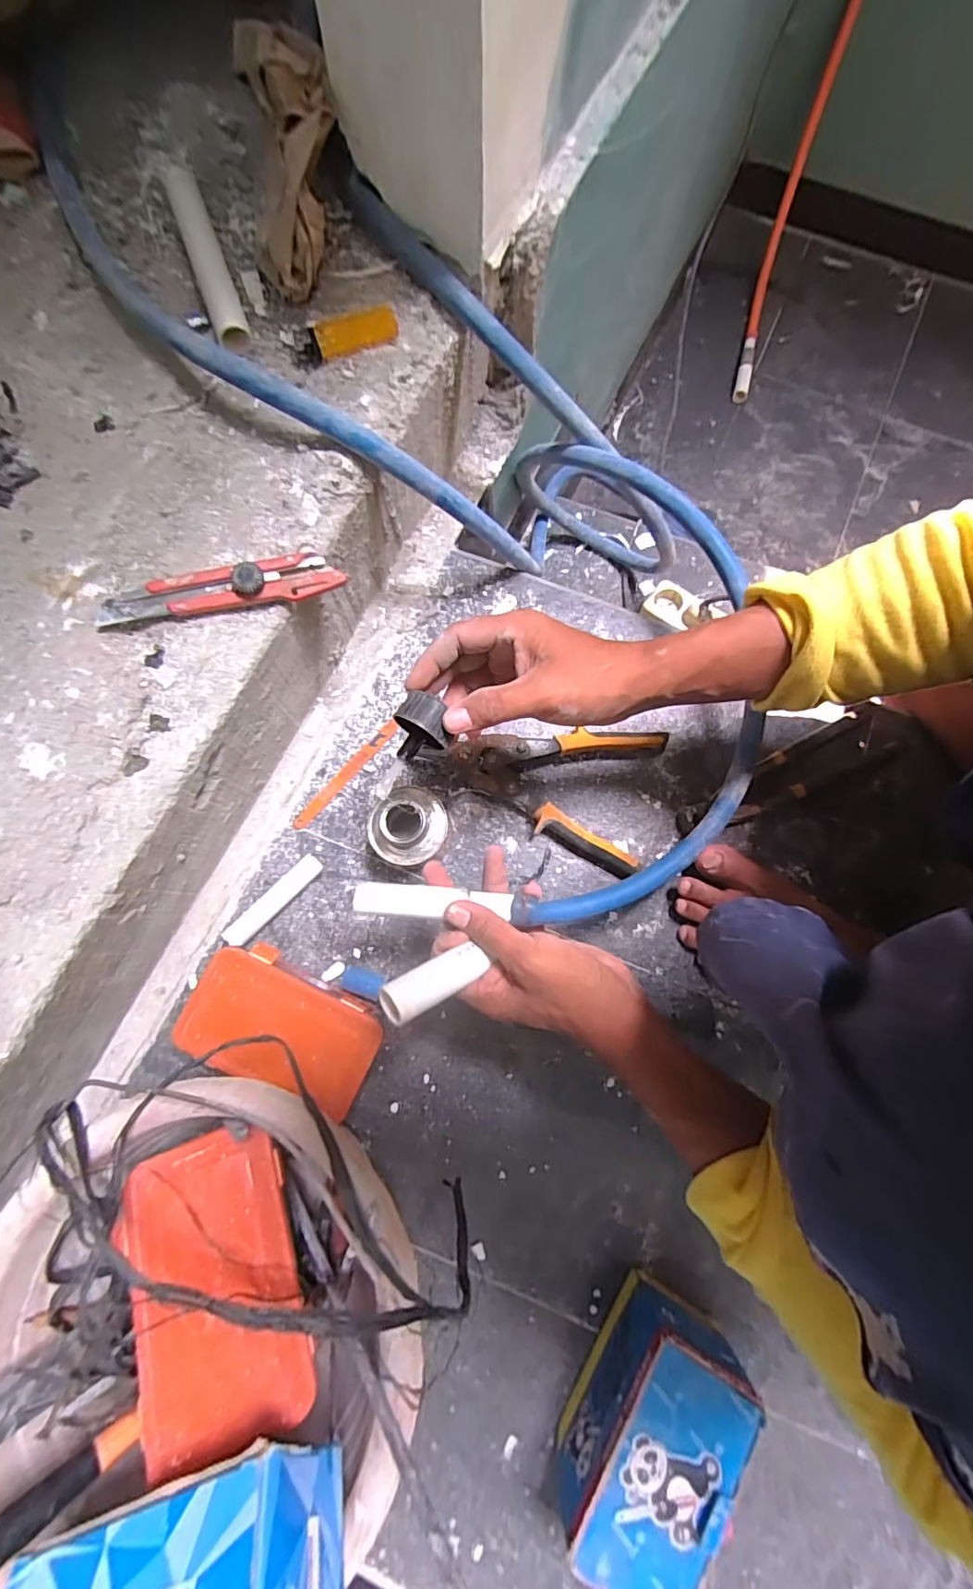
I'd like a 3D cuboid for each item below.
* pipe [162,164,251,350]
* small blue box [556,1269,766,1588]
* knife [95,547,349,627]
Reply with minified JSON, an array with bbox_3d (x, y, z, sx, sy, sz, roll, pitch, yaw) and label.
[{"bbox_3d":[-0.228,-0.438,0.431,0.027,0.021,0.176,-20,80,-4],"label":"pipe"},{"bbox_3d":[0.115,0.441,0.375,0.078,0.081,0.135,30,80,5],"label":"small blue box"},{"bbox_3d":[-0.193,-0.152,0.390,0.167,0.016,0.038,-18,79,-4],"label":"knife"}]

